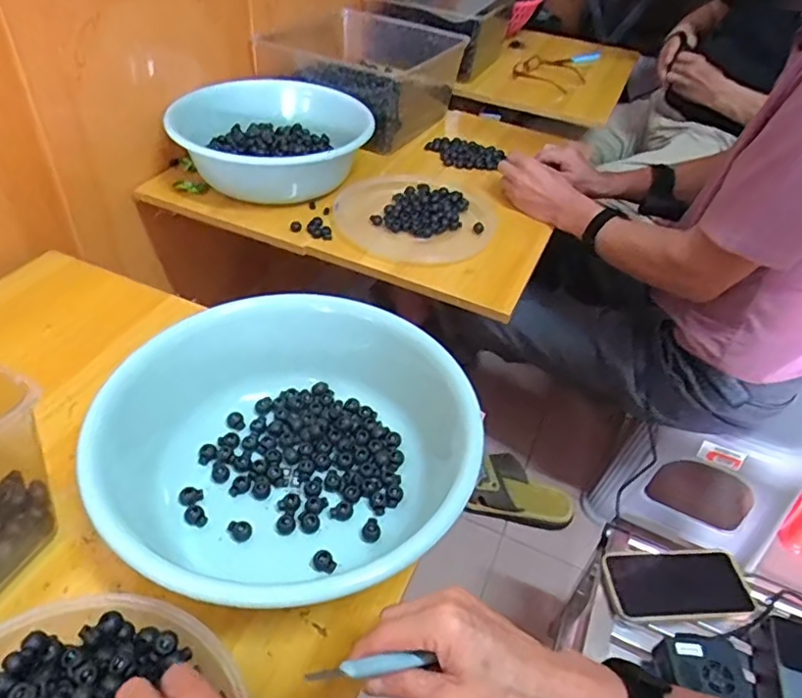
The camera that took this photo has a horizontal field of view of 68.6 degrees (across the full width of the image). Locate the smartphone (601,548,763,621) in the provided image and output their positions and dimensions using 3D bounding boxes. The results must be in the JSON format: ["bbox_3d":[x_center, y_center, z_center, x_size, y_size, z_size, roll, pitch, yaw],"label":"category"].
[{"bbox_3d":[0.329,0.275,0.689,0.174,0.014,0.085,1,43,-7],"label":"smartphone"}]

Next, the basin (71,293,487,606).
[{"bbox_3d":[-0.088,0.087,0.500,0.282,0.100,0.293,4,43,-4],"label":"basin"}]

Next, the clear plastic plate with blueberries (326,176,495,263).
[{"bbox_3d":[0.027,-0.217,0.895,0.233,0.024,0.261,13,43,6],"label":"clear plastic plate with blueberries"}]

